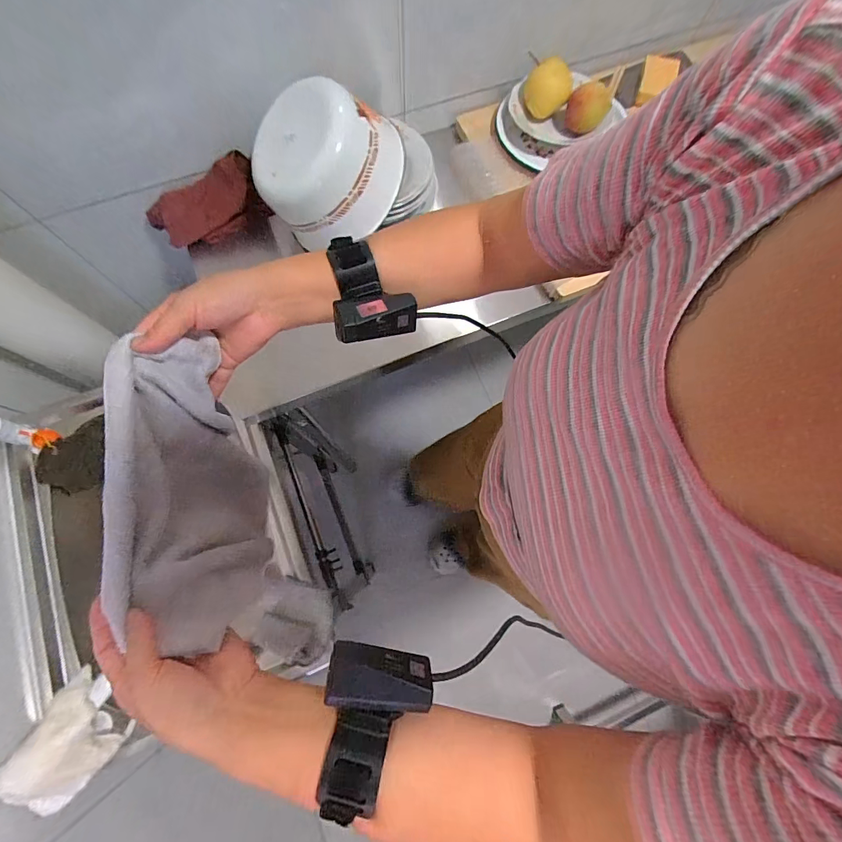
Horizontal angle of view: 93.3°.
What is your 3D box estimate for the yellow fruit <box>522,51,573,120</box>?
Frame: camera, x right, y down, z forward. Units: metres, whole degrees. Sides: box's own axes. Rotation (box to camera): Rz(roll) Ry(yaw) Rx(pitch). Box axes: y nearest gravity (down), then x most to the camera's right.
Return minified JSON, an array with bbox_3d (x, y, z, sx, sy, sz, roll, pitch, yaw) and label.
[{"bbox_3d":[0.224,-0.586,0.698,0.098,0.070,0.074,7,74,0],"label":"yellow fruit"}]

